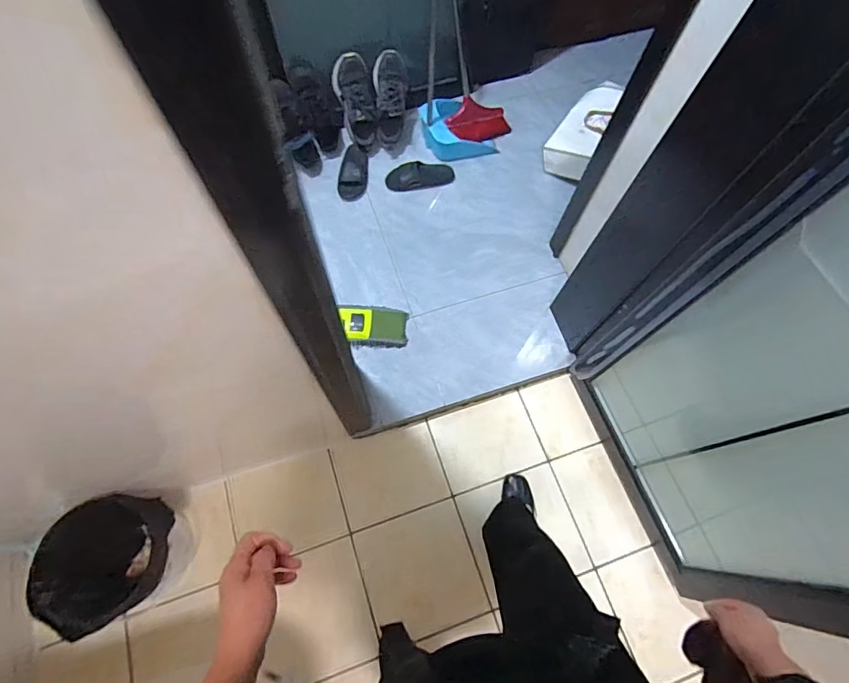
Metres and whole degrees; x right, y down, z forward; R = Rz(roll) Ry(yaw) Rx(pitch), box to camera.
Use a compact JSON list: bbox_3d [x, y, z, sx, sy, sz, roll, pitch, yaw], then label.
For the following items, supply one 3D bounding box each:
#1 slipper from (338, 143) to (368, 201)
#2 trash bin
[{"bbox_3d":[-0.249,-0.616,1.633,0.099,0.066,0.224,6,68,0],"label":"slipper"},{"bbox_3d":[-0.695,0.498,1.088,0.238,0.288,0.257,1,68,-2],"label":"trash bin"}]

